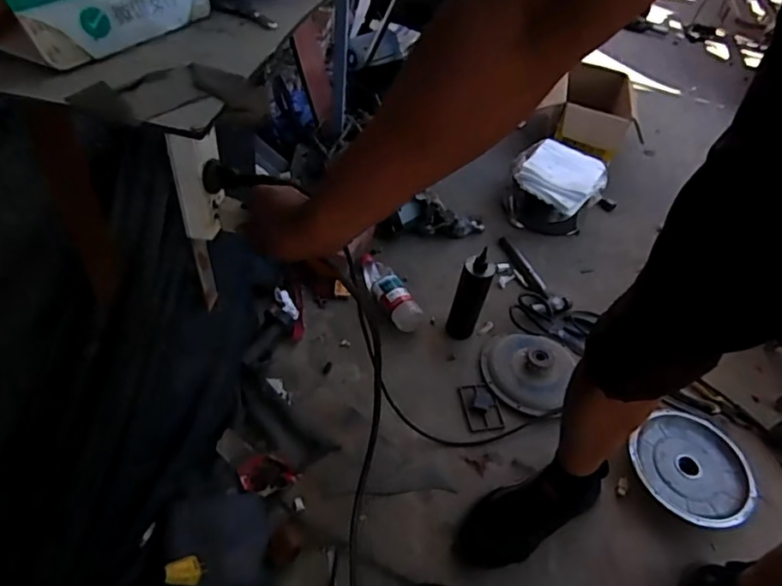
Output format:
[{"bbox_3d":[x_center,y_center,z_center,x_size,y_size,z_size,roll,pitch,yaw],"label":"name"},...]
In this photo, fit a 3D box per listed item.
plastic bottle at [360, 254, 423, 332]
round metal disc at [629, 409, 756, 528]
[{"bbox_3d":[-0.002,-0.004,1.188,0.075,0.058,0.193,-26,56,-27],"label":"plastic bottle"},{"bbox_3d":[0.555,0.311,0.989,0.228,0.030,0.204,-32,58,-30],"label":"round metal disc"}]

